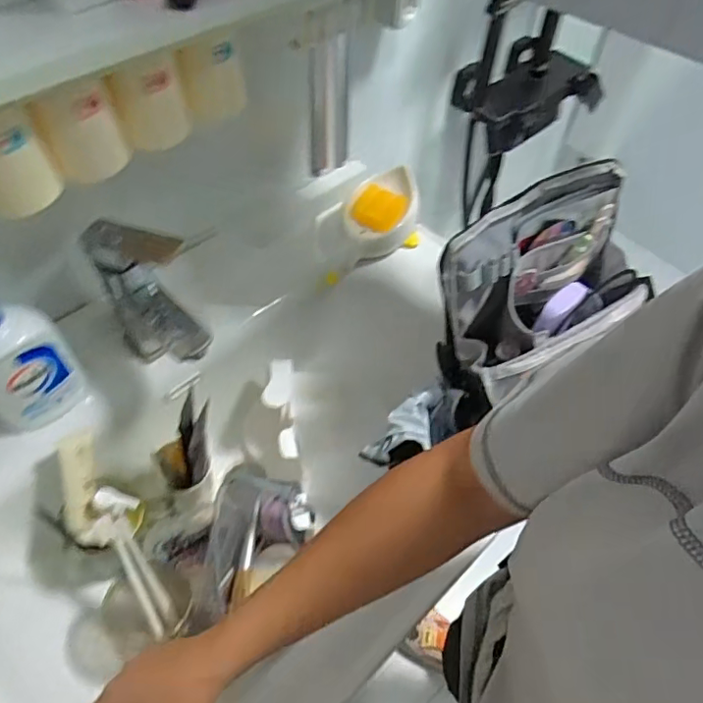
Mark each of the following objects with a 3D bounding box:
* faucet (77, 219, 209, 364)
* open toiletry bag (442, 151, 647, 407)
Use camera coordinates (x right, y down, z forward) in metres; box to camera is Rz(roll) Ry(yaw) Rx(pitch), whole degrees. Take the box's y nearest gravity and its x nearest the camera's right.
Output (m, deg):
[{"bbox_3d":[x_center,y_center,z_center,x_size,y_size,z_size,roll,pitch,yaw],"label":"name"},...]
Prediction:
[{"bbox_3d":[-0.197,-0.052,0.543,0.083,0.114,0.114,-22,58,-17],"label":"faucet"},{"bbox_3d":[0.205,-0.074,0.572,0.230,0.157,0.123,-30,61,-22],"label":"open toiletry bag"}]

